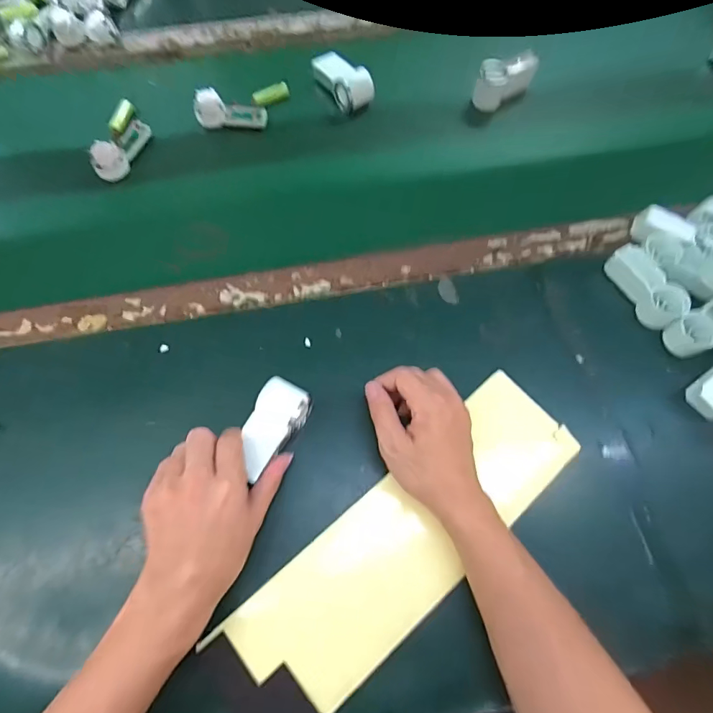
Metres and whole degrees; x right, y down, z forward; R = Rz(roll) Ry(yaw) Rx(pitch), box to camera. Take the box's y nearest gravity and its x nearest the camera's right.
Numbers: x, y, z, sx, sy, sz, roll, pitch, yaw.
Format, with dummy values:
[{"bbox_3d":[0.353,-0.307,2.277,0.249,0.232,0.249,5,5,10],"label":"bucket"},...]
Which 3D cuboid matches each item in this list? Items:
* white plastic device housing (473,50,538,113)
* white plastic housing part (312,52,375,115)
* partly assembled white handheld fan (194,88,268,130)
[{"bbox_3d":[0.206,-0.377,0.611,0.085,0.066,0.030,-27,71,-11],"label":"white plastic device housing"},{"bbox_3d":[-0.022,-0.380,0.612,0.049,0.036,0.097,-37,73,-15],"label":"white plastic housing part"},{"bbox_3d":[-0.167,-0.325,0.592,0.092,0.028,0.036,6,67,-13],"label":"partly assembled white handheld fan"}]

